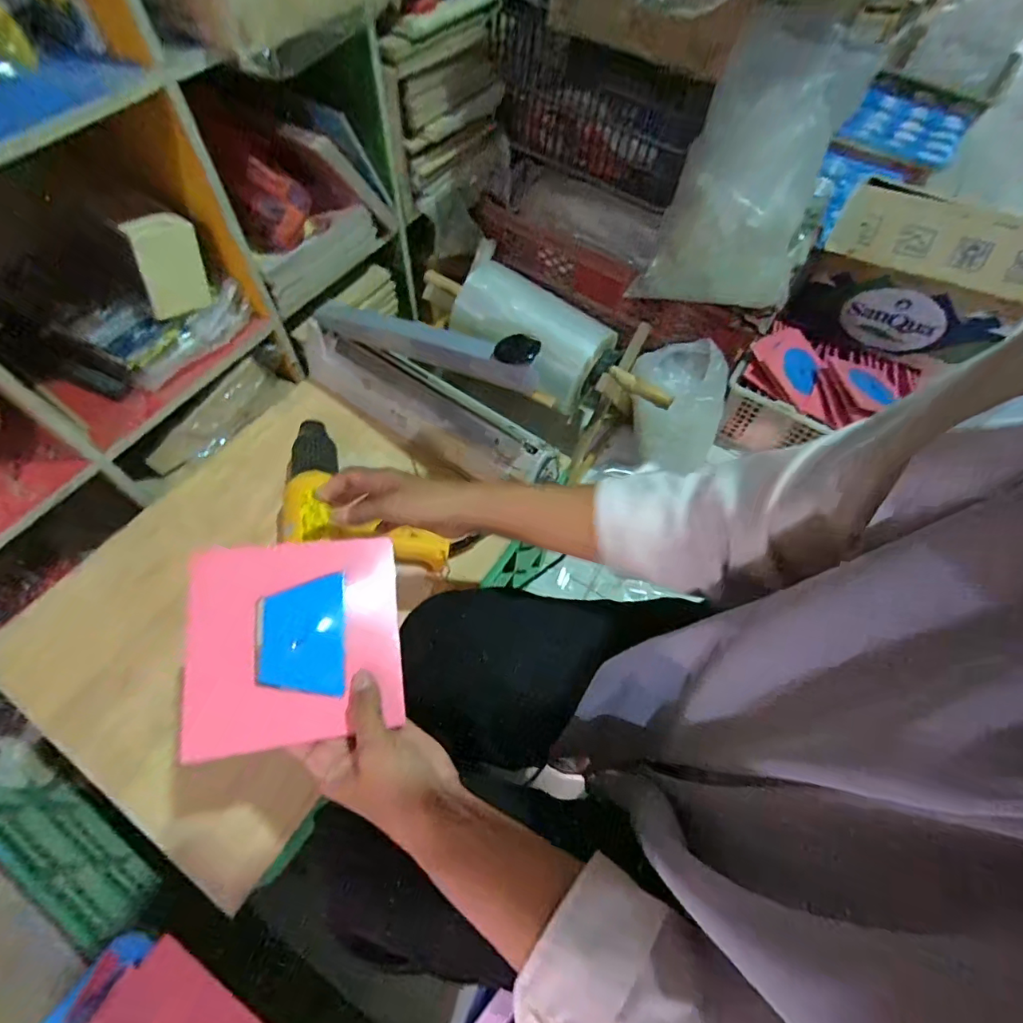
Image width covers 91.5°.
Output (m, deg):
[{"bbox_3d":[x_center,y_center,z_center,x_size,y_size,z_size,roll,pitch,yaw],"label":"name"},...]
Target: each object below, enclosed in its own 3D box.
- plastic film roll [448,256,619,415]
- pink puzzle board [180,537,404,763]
[{"bbox_3d":[0.026,-0.342,0.936,0.297,0.123,0.138,38,66,16],"label":"plastic film roll"},{"bbox_3d":[-0.151,0.089,0.354,0.136,0.006,0.136,-2,74,-20],"label":"pink puzzle board"}]

